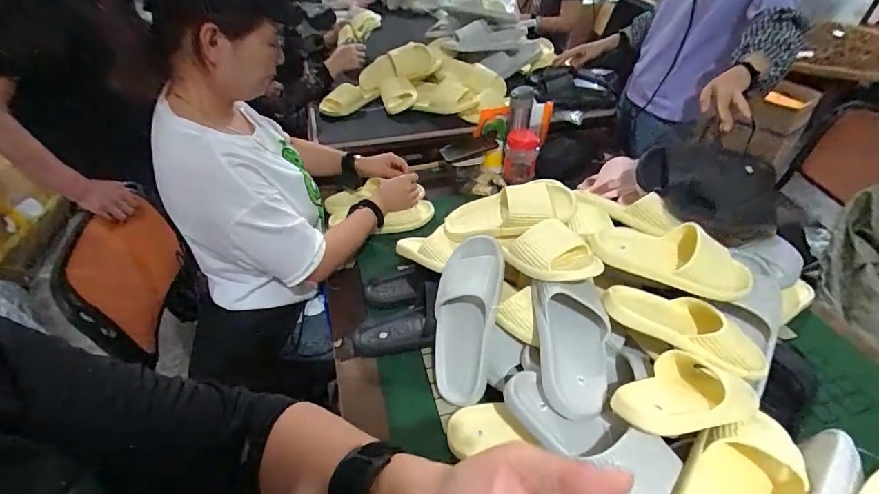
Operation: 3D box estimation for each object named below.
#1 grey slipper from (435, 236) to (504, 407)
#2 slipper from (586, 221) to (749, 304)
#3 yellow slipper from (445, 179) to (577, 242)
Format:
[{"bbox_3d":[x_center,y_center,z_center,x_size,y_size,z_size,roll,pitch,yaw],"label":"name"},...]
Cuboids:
[{"bbox_3d":[0.043,0.111,0.712,0.103,0.072,0.283,7,74,8],"label":"grey slipper"},{"bbox_3d":[0.379,0.011,0.698,0.246,0.066,0.091,16,45,16],"label":"slipper"},{"bbox_3d":[0.125,-0.071,0.804,0.244,0.065,0.106,-12,36,27],"label":"yellow slipper"}]

